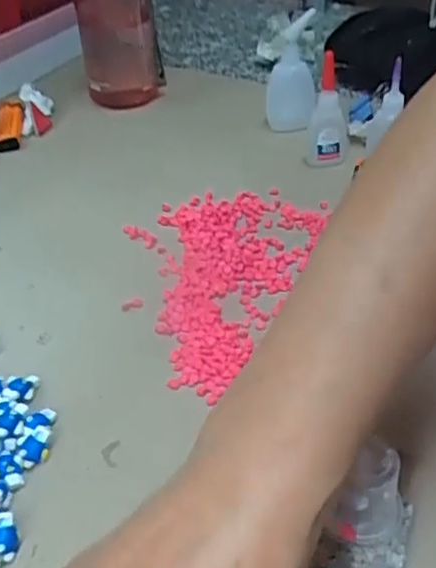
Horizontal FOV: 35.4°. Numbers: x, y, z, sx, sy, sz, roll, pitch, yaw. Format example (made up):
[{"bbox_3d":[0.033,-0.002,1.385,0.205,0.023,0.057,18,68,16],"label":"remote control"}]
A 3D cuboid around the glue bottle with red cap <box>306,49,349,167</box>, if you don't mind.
[{"bbox_3d":[0.094,-0.151,0.576,0.035,0.091,0.031,4,40,9],"label":"glue bottle with red cap"}]

